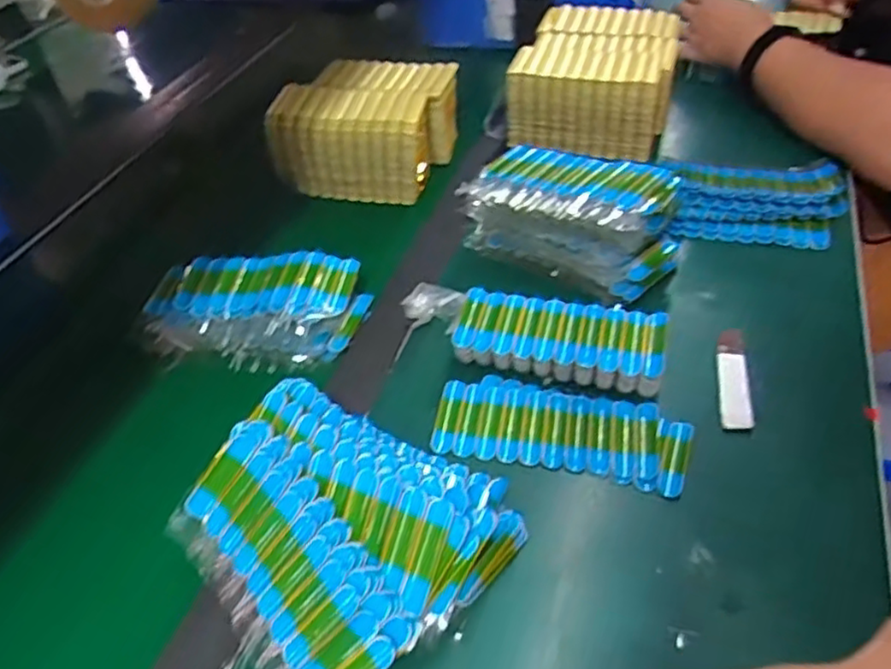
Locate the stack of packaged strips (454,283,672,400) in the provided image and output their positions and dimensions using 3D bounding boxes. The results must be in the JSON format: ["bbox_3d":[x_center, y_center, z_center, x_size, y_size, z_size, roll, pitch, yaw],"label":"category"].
[{"bbox_3d":[0.086,0.003,0.516,0.154,0.030,0.058,8,47,15],"label":"stack of packaged strips"}]

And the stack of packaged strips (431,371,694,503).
[{"bbox_3d":[0.081,0.066,0.480,0.172,0.012,0.070,8,47,15],"label":"stack of packaged strips"}]

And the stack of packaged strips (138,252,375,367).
[{"bbox_3d":[-0.164,-0.023,0.573,0.182,0.043,0.100,3,46,9],"label":"stack of packaged strips"}]

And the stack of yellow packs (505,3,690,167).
[{"bbox_3d":[0.183,-0.311,0.796,0.163,0.084,0.230,11,48,18],"label":"stack of yellow packs"}]

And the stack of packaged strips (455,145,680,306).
[{"bbox_3d":[0.112,-0.105,0.588,0.177,0.081,0.092,24,52,27],"label":"stack of packaged strips"}]

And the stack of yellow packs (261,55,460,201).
[{"bbox_3d":[-0.083,-0.234,0.749,0.166,0.091,0.167,6,46,13],"label":"stack of yellow packs"}]

